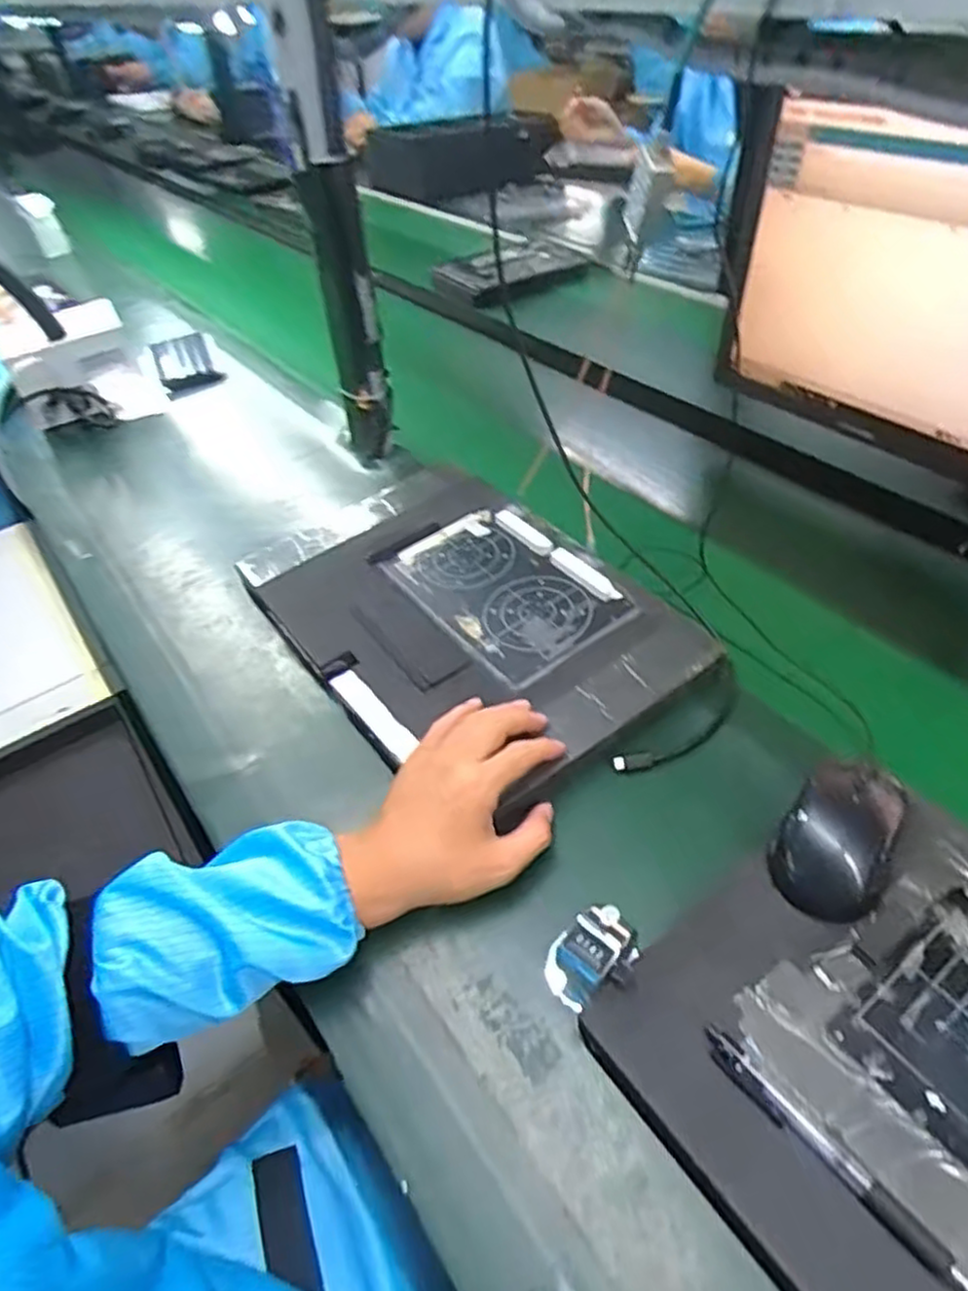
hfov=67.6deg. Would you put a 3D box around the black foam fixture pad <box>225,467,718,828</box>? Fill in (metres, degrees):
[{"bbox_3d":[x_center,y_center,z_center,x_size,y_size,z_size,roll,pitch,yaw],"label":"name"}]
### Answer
[{"bbox_3d":[-0.027,-0.034,0.628,0.255,0.033,0.374,-31,51,-23],"label":"black foam fixture pad"}]

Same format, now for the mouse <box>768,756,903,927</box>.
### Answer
[{"bbox_3d":[0.227,0.117,0.456,0.062,0.036,0.108,29,55,29],"label":"mouse"}]

